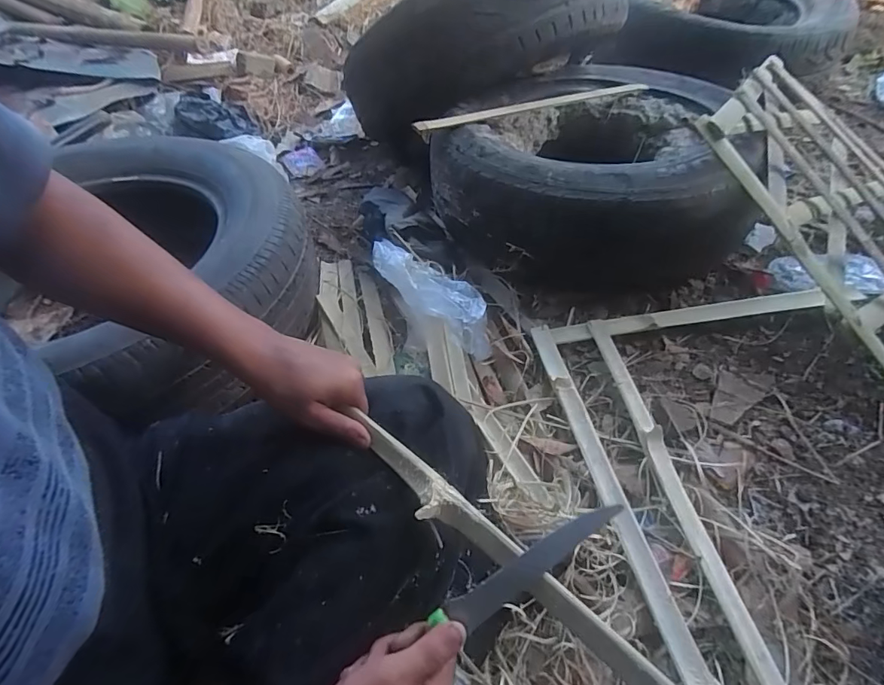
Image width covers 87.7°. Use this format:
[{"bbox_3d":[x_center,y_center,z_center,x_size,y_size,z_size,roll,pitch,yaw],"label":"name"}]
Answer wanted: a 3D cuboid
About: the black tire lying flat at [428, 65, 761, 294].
[{"bbox_3d":[0.249,-0.336,0.856,0.494,0.192,0.529,6,50,8],"label":"black tire lying flat"}]

